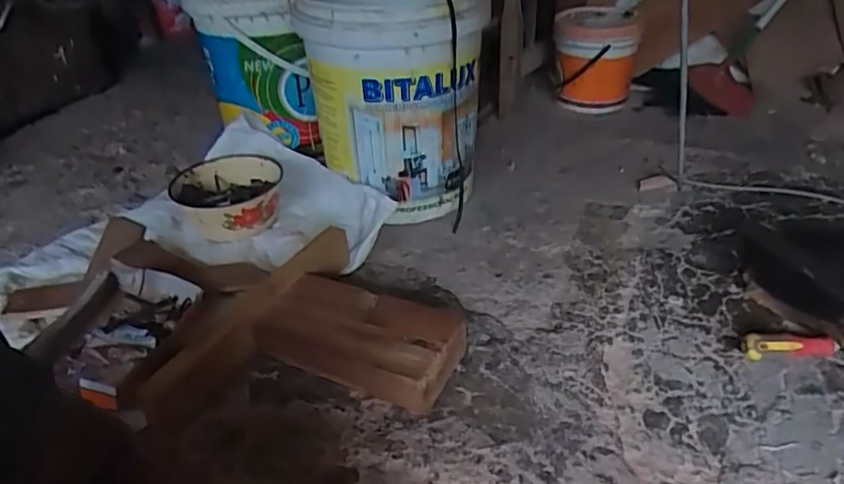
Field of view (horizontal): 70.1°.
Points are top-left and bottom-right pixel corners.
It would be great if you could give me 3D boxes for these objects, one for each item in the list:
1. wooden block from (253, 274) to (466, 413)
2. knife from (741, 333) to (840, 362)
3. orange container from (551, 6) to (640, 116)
[{"bbox_3d":[-0.082,0.121,0.759,0.256,0.066,0.125,11,37,22],"label":"wooden block"},{"bbox_3d":[0.453,0.130,0.738,0.110,0.033,0.024,-2,34,3],"label":"knife"},{"bbox_3d":[0.403,-0.425,1.414,0.183,0.204,0.155,10,36,20],"label":"orange container"}]

